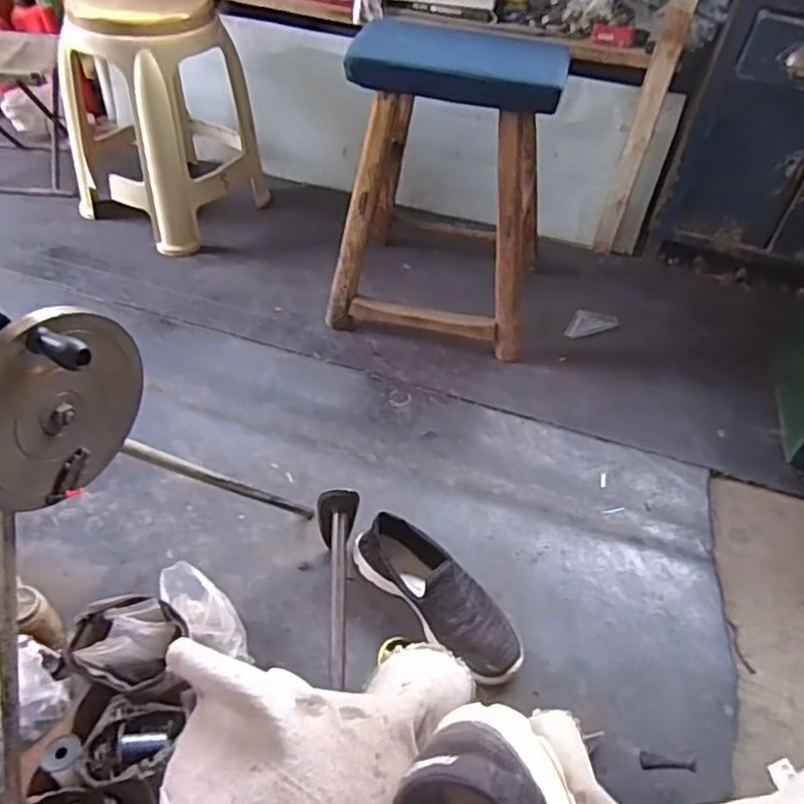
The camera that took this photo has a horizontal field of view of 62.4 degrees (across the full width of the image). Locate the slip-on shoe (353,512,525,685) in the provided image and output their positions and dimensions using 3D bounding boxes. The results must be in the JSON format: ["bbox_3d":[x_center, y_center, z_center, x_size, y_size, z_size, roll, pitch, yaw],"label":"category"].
[{"bbox_3d":[0.052,0.257,0.888,0.097,0.085,0.263,-33,58,-30],"label":"slip-on shoe"}]

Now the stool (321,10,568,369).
[{"bbox_3d":[0.096,-0.393,1.210,0.358,0.467,0.359,14,48,7],"label":"stool"}]

